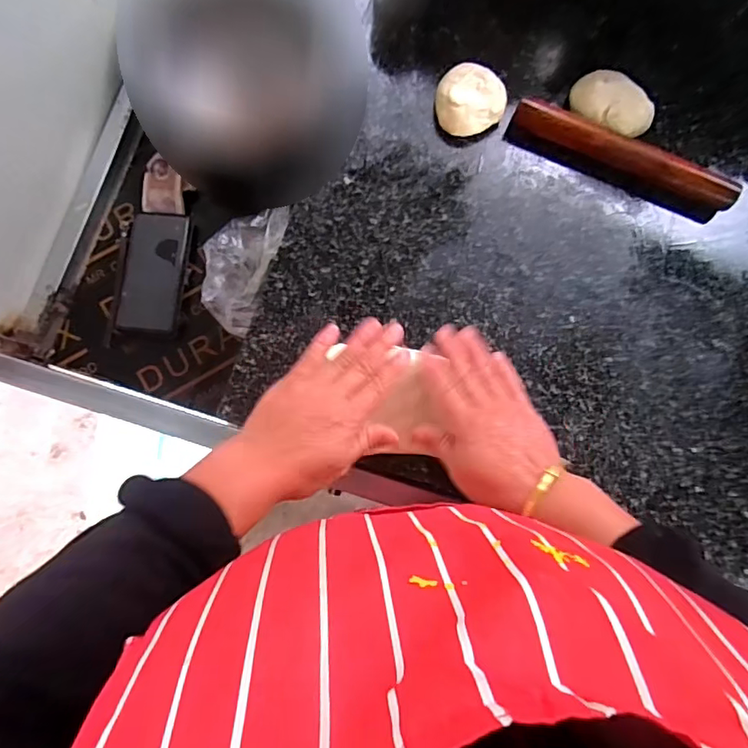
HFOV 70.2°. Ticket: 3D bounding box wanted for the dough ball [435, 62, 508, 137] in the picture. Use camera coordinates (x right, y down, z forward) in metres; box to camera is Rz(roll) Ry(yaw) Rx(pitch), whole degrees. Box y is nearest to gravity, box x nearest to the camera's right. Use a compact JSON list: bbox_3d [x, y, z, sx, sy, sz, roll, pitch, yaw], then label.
[{"bbox_3d":[0.096,-0.269,0.531,0.065,0.034,0.062,0,83,-2],"label":"dough ball"}]

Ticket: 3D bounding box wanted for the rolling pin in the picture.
[{"bbox_3d":[0.249,-0.215,0.530,0.229,0.036,0.029,21,83,0],"label":"rolling pin"}]

